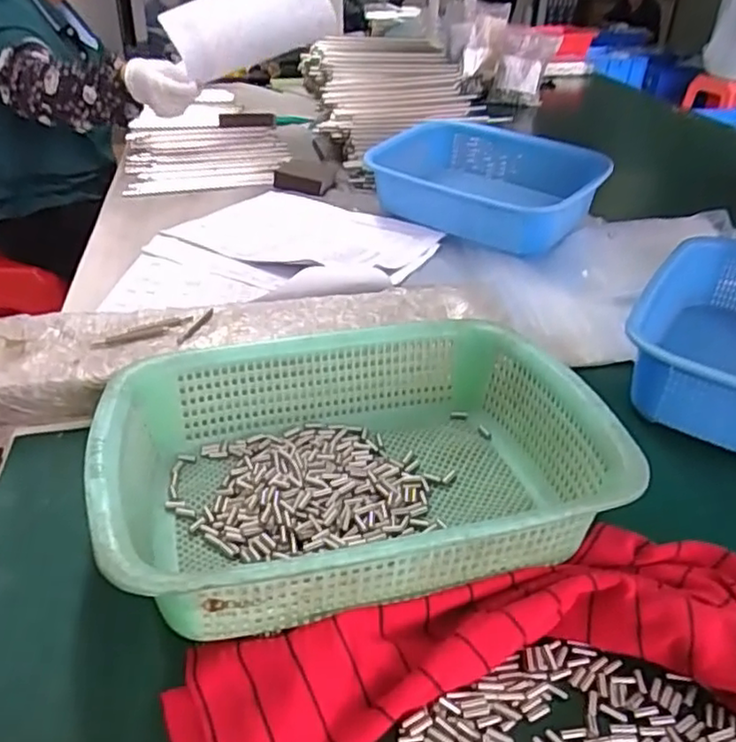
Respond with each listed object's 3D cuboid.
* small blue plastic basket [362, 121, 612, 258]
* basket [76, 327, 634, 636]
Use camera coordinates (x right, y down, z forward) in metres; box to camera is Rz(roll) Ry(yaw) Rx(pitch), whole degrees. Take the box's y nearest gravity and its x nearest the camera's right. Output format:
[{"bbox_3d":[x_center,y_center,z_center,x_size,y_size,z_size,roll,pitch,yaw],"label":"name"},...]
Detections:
[{"bbox_3d":[0.160,-0.258,0.909,0.302,0.093,0.237,23,39,29],"label":"small blue plastic basket"},{"bbox_3d":[-0.009,0.056,0.423,0.290,0.080,0.217,-7,34,-13],"label":"basket"}]

